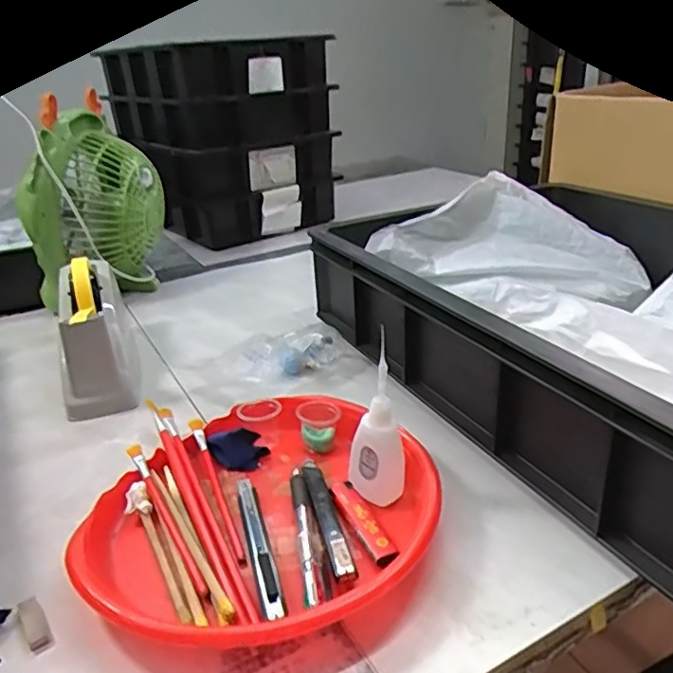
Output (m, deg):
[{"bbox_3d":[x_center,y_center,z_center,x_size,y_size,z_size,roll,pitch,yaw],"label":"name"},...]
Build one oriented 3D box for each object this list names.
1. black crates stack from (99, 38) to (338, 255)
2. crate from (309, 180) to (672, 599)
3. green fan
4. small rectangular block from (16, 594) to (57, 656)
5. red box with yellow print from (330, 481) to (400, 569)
[{"bbox_3d":[-0.243,-0.398,1.205,0.312,0.316,0.402,-19,30,-31],"label":"black crates stack"},{"bbox_3d":[0.288,-0.026,0.592,0.442,0.120,0.584,-15,27,-23],"label":"crate"},{"bbox_3d":[-0.337,-0.181,0.847,0.175,0.260,0.193,-12,26,-17],"label":"green fan"},{"bbox_3d":[-0.187,0.179,0.374,0.013,0.006,0.037,-21,43,-34],"label":"small rectangular block"},{"bbox_3d":[0.019,0.131,0.431,0.017,0.006,0.085,-13,27,-20],"label":"red box with yellow print"}]

